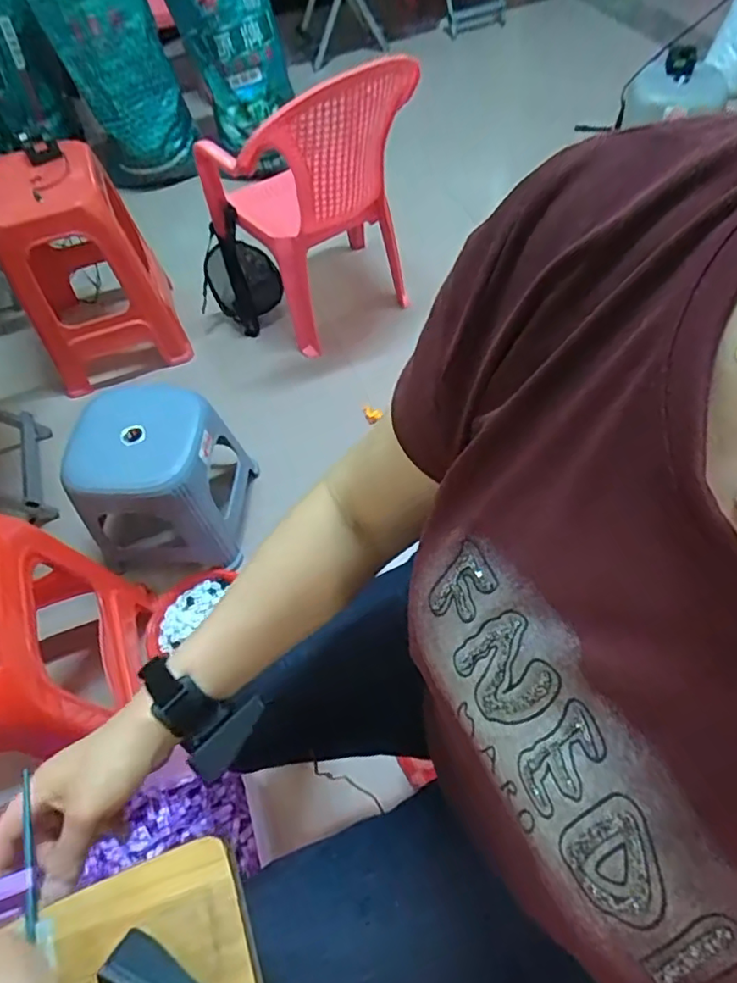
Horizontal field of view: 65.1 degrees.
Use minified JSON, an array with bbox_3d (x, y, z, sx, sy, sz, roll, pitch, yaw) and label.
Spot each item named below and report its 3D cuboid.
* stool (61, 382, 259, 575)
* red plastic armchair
[{"bbox_3d":[-0.418,-0.018,1.184,0.270,0.303,0.255,-2,57,3],"label":"stool"},{"bbox_3d":[-0.135,-0.694,1.386,0.453,0.633,0.454,-23,58,-10],"label":"red plastic armchair"}]

